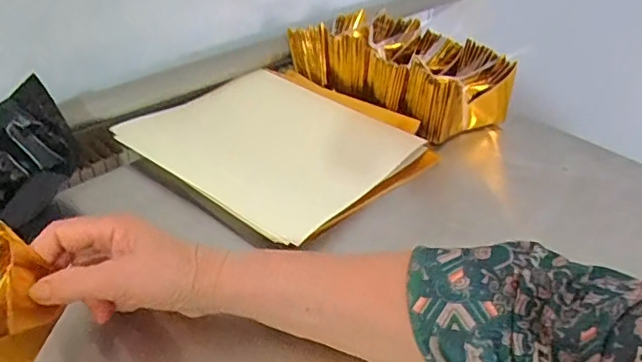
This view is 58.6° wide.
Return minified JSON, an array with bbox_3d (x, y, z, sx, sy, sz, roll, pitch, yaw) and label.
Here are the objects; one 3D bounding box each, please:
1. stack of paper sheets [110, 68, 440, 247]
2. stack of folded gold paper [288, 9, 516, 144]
[{"bbox_3d":[-0.036,-0.041,0.598,0.243,0.025,0.236,33,45,31],"label":"stack of paper sheets"},{"bbox_3d":[0.086,-0.136,0.683,0.262,0.077,0.098,34,46,31],"label":"stack of folded gold paper"}]

